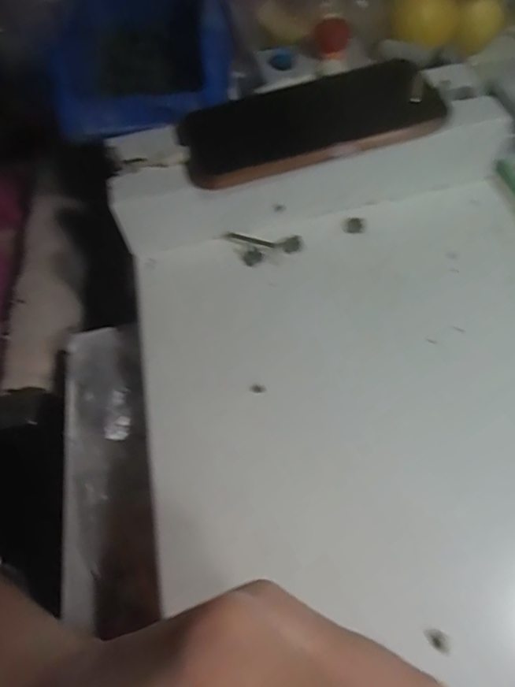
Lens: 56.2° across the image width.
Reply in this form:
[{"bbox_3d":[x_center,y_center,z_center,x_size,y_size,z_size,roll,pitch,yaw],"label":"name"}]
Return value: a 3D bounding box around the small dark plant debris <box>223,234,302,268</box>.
[{"bbox_3d":[0.002,-0.062,0.320,0.053,0.007,0.025,6,58,9],"label":"small dark plant debris"}]

